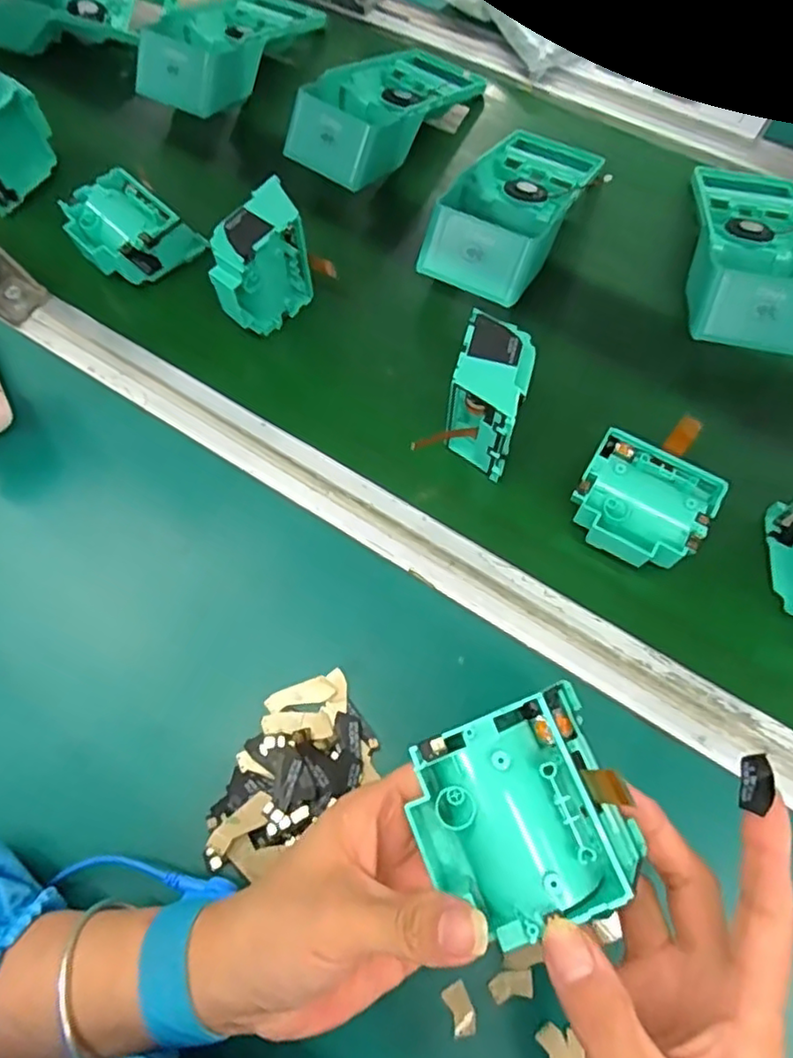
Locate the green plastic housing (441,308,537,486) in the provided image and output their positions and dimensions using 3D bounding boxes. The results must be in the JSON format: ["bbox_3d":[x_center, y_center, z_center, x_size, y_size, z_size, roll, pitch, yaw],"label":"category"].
[{"bbox_3d":[0.056,-0.079,0.389,0.043,0.079,0.073,14,69,7],"label":"green plastic housing"}]

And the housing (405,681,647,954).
[{"bbox_3d":[0.047,0.107,0.237,0.077,0.032,0.072,-20,69,-6],"label":"housing"}]

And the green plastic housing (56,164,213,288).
[{"bbox_3d":[-0.199,-0.220,0.472,0.074,0.050,0.071,42,75,16],"label":"green plastic housing"}]

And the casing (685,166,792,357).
[{"bbox_3d":[0.257,-0.207,0.449,0.088,0.053,0.188,12,69,6],"label":"casing"}]

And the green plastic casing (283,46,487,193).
[{"bbox_3d":[-0.005,-0.352,0.519,0.092,0.060,0.192,30,72,13],"label":"green plastic casing"}]

